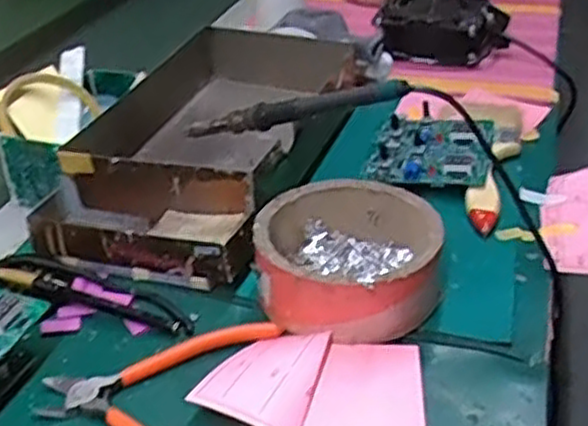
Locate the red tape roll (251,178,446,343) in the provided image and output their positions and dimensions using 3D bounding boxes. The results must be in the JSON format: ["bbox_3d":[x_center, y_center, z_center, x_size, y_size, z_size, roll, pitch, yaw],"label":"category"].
[{"bbox_3d":[0.037,0.028,0.513,0.121,0.049,0.124,1,33,5],"label":"red tape roll"}]

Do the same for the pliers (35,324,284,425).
[{"bbox_3d":[-0.078,0.105,0.451,0.141,0.011,0.118,4,33,9],"label":"pliers"}]

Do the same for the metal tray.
[{"bbox_3d":[-0.069,-0.066,0.656,0.181,0.074,0.334,8,34,16],"label":"metal tray"}]

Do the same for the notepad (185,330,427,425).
[{"bbox_3d":[0.012,0.101,0.439,0.124,0.021,0.089,2,33,7],"label":"notepad"}]

